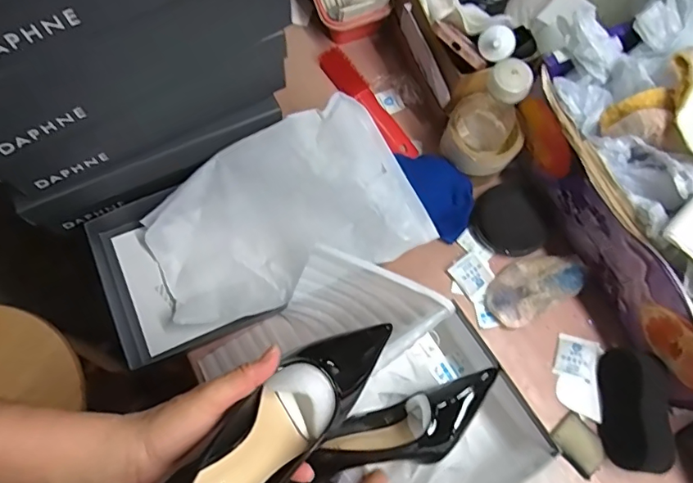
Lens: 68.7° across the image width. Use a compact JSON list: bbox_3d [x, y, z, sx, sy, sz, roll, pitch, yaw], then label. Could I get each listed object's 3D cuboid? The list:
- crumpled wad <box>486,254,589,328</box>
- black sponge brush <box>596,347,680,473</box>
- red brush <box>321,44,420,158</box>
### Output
[{"bbox_3d":[0.224,0.053,0.608,0.118,0.030,0.066,-27,76,-9],"label":"crumpled wad"},{"bbox_3d":[0.318,0.184,0.556,0.057,0.063,0.127,2,74,-1],"label":"black sponge brush"},{"bbox_3d":[0.029,-0.184,0.686,0.033,0.018,0.191,-33,77,-10],"label":"red brush"}]

